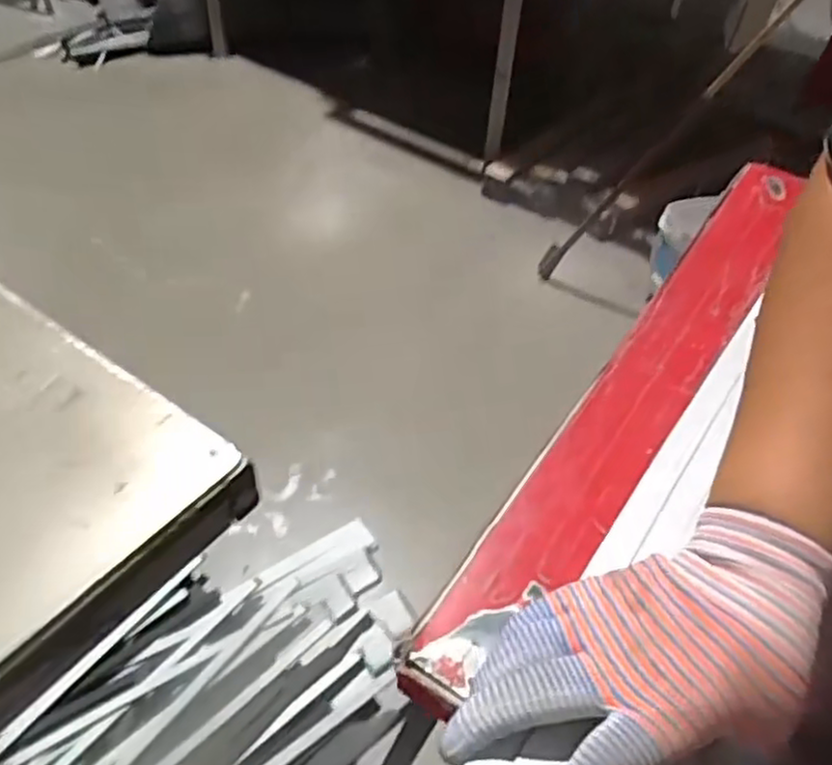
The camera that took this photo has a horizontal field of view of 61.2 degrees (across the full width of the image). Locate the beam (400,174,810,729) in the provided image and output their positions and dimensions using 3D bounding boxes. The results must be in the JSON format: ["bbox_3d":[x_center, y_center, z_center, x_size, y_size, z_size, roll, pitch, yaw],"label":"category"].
[{"bbox_3d":[0.216,-0.028,0.611,0.077,0.023,0.730,29,49,20],"label":"beam"}]

